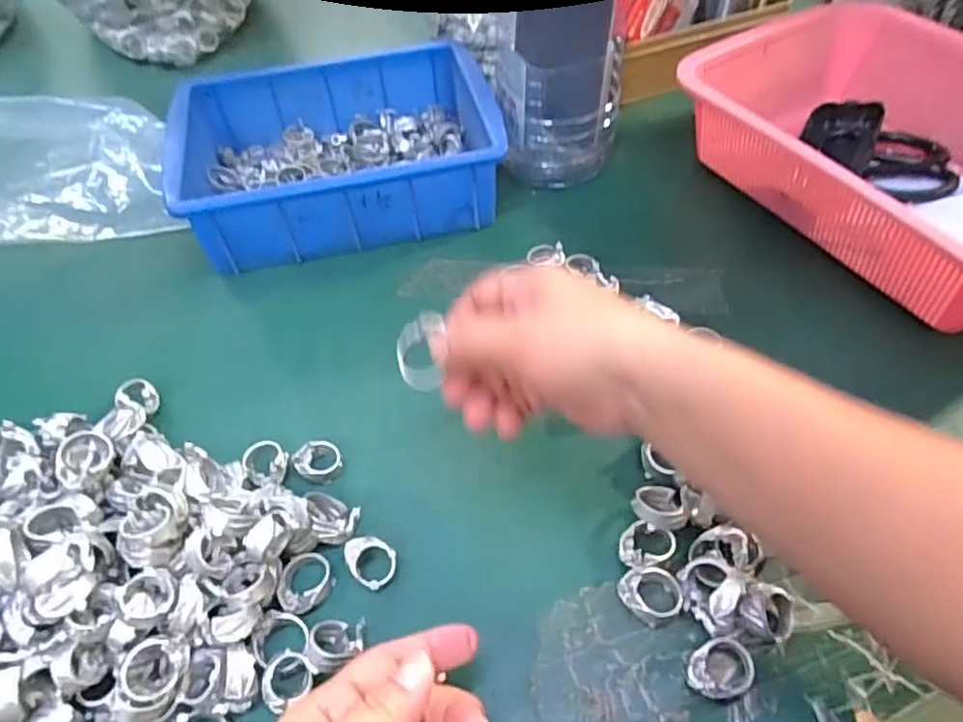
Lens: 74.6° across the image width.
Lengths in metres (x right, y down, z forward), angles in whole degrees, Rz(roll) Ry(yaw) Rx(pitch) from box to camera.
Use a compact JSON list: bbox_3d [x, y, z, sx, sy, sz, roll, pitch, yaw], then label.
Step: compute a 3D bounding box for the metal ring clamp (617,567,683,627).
[{"bbox_3d":[0.084,0.116,0.317,0.029,0.014,0.026,33,60,24],"label":"metal ring clamp"}]

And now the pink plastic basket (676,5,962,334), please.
[{"bbox_3d":[0.312,-0.150,0.464,0.204,0.089,0.291,-24,55,-16],"label":"pink plastic basket"}]

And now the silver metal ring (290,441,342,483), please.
[{"bbox_3d":[-0.096,0.060,0.373,0.025,0.014,0.025,-1,52,1],"label":"silver metal ring"}]

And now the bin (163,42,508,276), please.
[{"bbox_3d":[-0.114,-0.170,0.515,0.243,0.071,0.171,-12,53,-7],"label":"bin"}]

